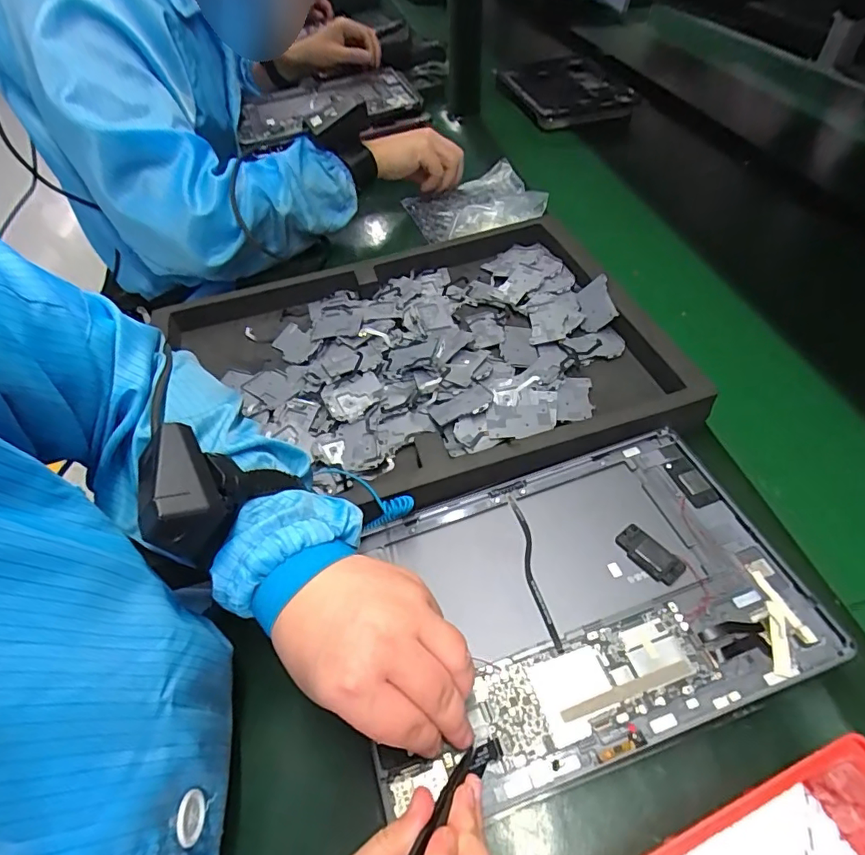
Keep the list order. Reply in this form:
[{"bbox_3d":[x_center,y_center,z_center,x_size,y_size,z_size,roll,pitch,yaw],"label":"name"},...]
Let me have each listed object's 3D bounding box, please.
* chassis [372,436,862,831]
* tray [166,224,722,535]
[{"bbox_3d":[0.083,0.098,0.305,0.245,0.021,0.166,-17,49,-9],"label":"chassis"},{"bbox_3d":[-0.017,-0.066,0.448,0.396,0.044,0.305,-18,49,-7],"label":"tray"}]

